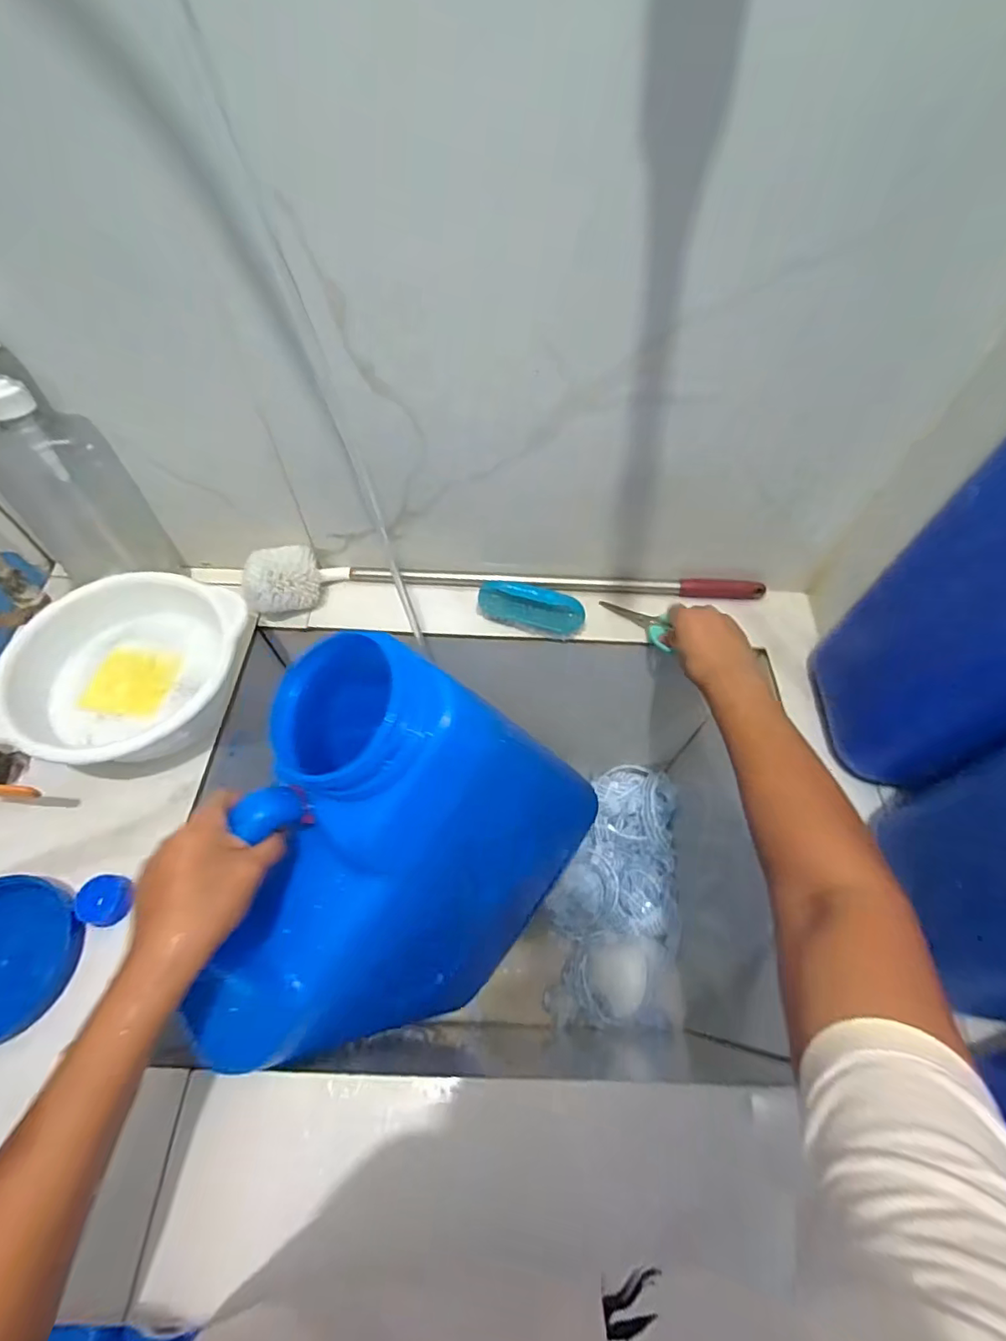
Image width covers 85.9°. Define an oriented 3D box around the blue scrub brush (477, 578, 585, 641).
[{"bbox_3d":[0.031,-0.069,0.612,0.120,0.033,0.040,17,59,9],"label":"blue scrub brush"}]

